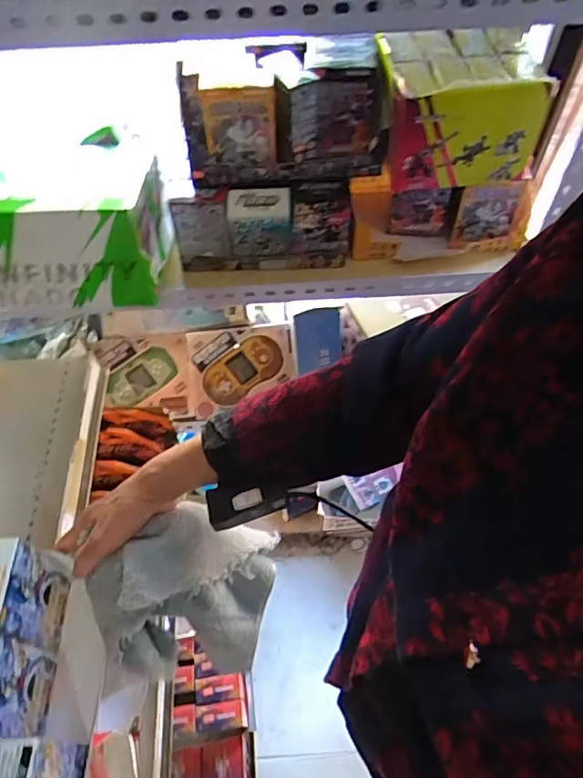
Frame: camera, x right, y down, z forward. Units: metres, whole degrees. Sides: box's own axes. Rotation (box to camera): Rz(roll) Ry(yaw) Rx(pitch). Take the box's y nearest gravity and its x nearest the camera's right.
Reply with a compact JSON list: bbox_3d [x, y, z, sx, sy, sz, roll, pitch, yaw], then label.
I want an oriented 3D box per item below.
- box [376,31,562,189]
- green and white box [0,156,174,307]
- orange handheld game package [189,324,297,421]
[{"bbox_3d":[0.184,-0.303,0.590,0.165,0.120,0.088,-6,55,-3],"label":"box"},{"bbox_3d":[-0.247,-0.188,0.612,0.189,0.129,0.145,-2,55,-1],"label":"green and white box"},{"bbox_3d":[-0.081,-0.033,0.886,0.167,0.135,0.027,-7,13,-8],"label":"orange handheld game package"}]

